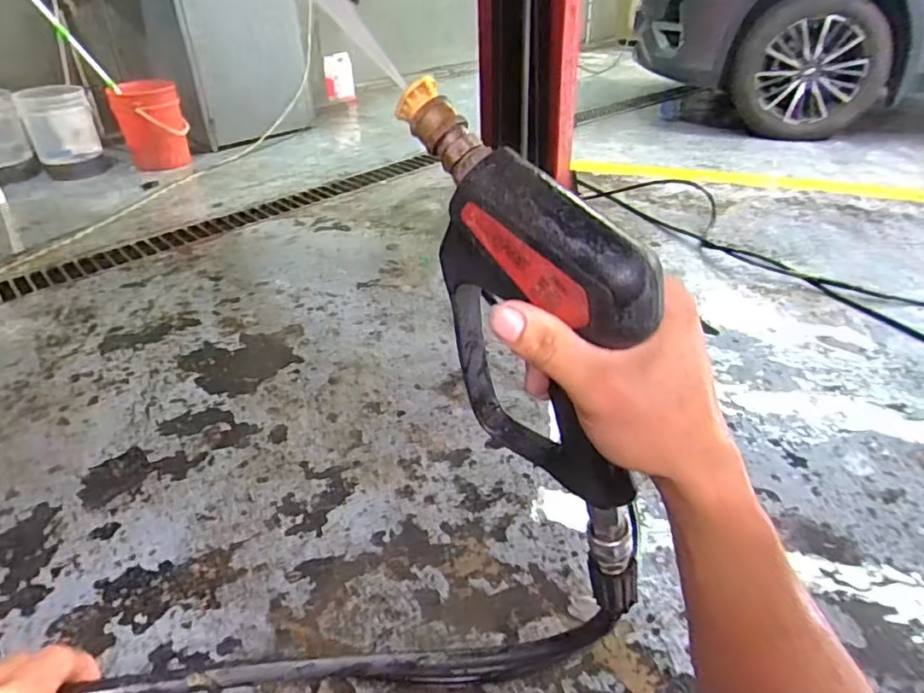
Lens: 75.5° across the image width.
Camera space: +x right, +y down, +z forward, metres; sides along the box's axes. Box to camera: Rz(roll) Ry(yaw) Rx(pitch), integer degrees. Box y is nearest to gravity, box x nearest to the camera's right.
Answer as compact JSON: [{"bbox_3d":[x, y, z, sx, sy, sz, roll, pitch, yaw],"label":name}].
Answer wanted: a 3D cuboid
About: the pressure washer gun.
[{"bbox_3d":[0.037,0.011,0.335,0.143,0.270,0.043,30,46,34],"label":"pressure washer gun"}]

